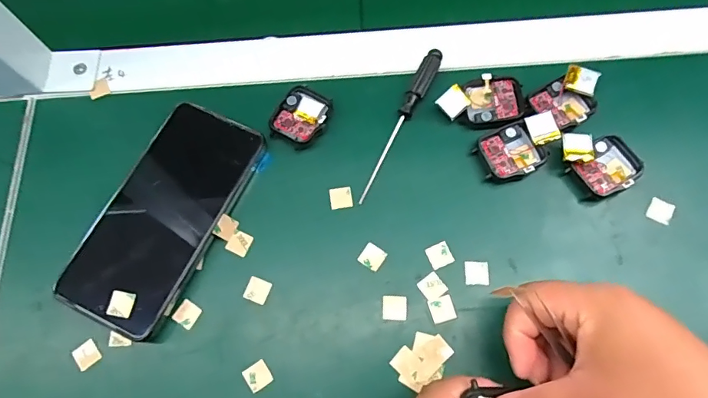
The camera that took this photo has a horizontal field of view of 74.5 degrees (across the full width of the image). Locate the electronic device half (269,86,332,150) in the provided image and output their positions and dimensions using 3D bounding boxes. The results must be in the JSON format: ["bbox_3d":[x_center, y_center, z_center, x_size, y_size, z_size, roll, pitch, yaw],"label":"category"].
[{"bbox_3d":[-0.039,-0.062,0.350,0.038,0.010,0.046,27,73,12],"label":"electronic device half"}]

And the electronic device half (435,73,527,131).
[{"bbox_3d":[0.096,-0.069,0.343,0.061,0.015,0.040,-20,70,-5],"label":"electronic device half"}]

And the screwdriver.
[{"bbox_3d":[0.036,-0.056,0.344,0.012,0.014,0.130,24,73,11],"label":"screwdriver"}]

